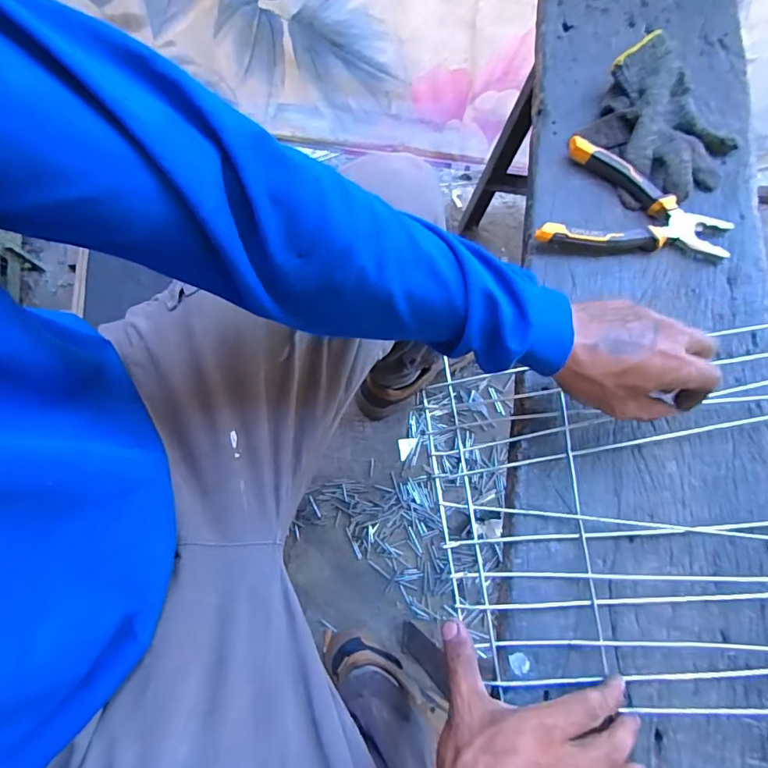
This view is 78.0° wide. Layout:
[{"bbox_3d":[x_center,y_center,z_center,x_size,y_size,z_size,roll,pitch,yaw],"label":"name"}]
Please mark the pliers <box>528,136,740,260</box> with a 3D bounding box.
[{"bbox_3d":[0.261,-0.167,0.489,0.183,0.029,0.127,25,79,5],"label":"pliers"}]

